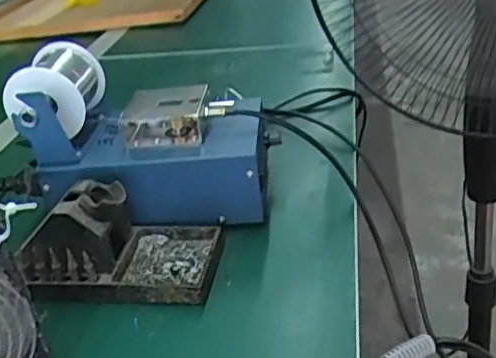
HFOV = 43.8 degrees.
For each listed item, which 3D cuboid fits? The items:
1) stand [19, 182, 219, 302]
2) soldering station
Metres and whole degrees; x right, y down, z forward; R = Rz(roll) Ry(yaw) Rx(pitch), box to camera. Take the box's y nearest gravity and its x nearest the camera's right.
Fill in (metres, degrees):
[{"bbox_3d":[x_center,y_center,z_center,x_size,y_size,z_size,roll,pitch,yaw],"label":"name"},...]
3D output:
[{"bbox_3d":[-0.091,0.041,0.457,0.129,0.071,0.079,-2,30,9],"label":"stand"},{"bbox_3d":[-0.083,-0.037,0.532,0.192,0.135,0.128,-5,30,4],"label":"soldering station"}]

